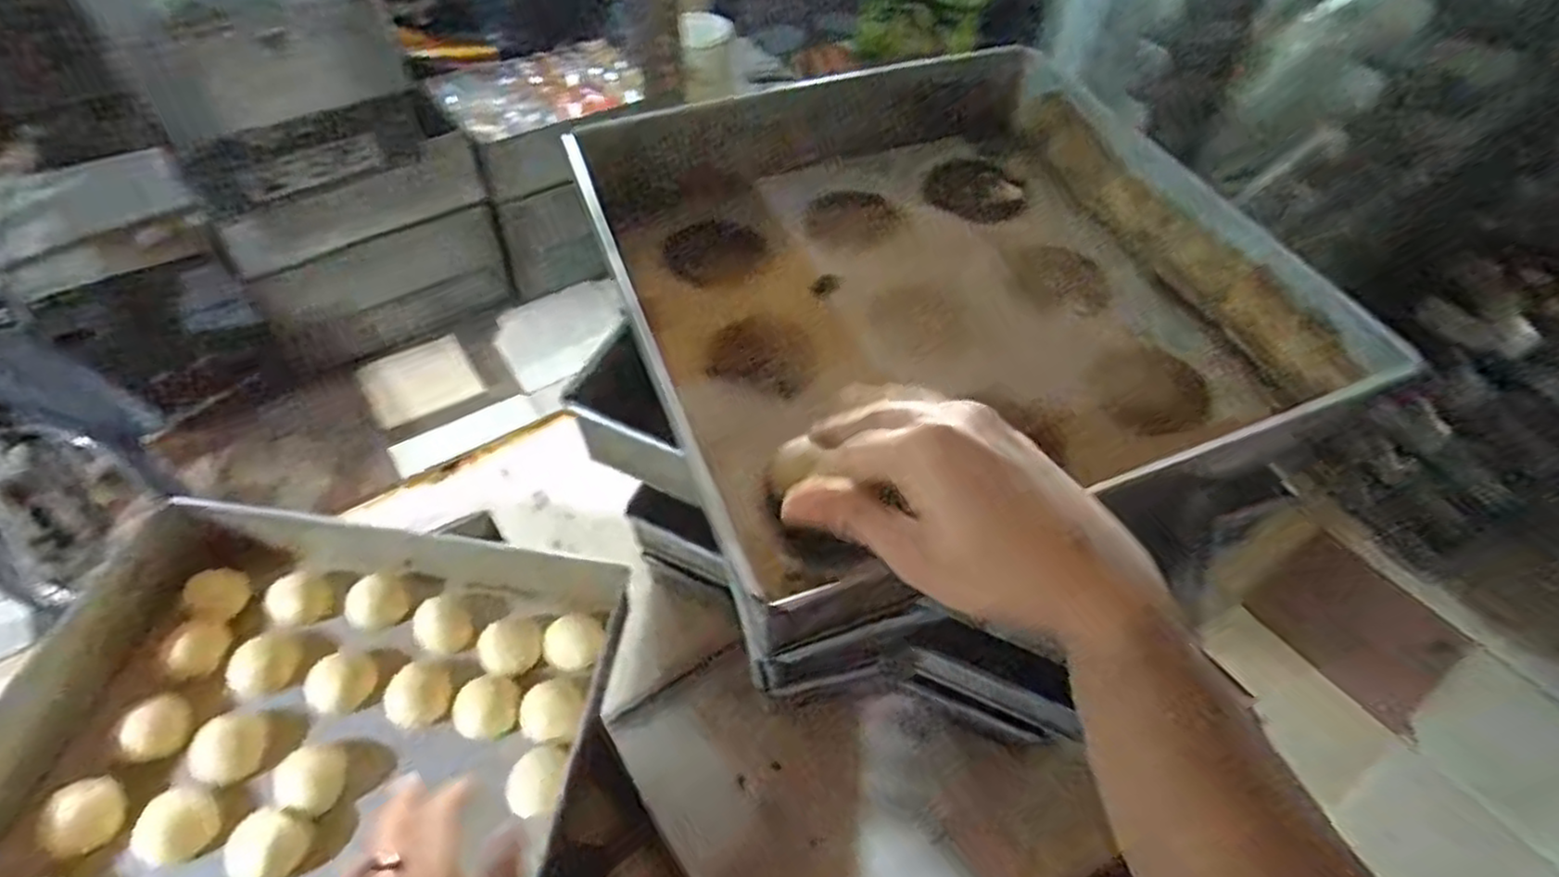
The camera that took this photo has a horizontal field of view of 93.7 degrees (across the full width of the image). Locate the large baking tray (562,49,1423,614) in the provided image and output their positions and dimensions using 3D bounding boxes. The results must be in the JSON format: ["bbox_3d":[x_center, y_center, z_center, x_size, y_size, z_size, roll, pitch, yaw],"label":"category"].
[{"bbox_3d":[0.107,-0.107,0.519,0.417,0.100,0.402,-15,52,-16],"label":"large baking tray"}]

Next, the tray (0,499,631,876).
[{"bbox_3d":[-0.356,0.253,0.540,0.410,0.083,0.450,9,50,4],"label":"tray"}]

